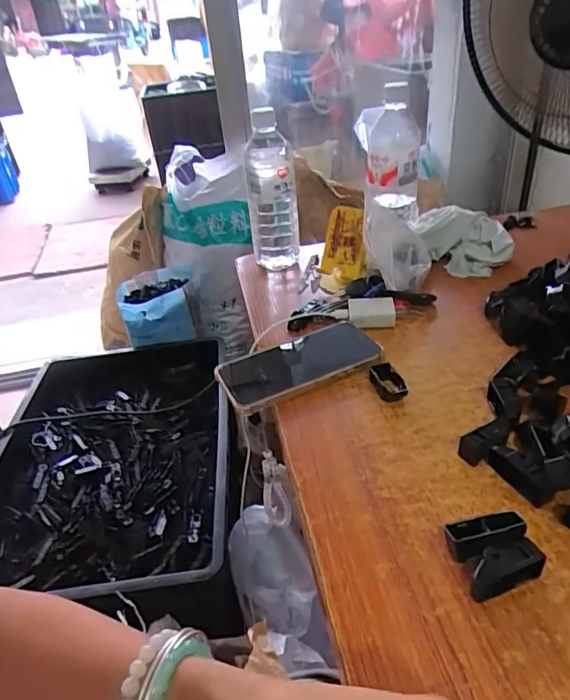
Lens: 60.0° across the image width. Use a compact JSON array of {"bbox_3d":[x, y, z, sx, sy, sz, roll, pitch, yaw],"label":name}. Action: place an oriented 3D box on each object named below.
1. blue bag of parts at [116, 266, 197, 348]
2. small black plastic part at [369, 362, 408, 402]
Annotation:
[{"bbox_3d":[-0.298,-0.095,1.195,0.177,0.138,0.180,-9,34,-4],"label":"blue bag of parts"},{"bbox_3d":[0.100,0.032,0.479,0.028,0.017,0.044,-9,33,-2],"label":"small black plastic part"}]

